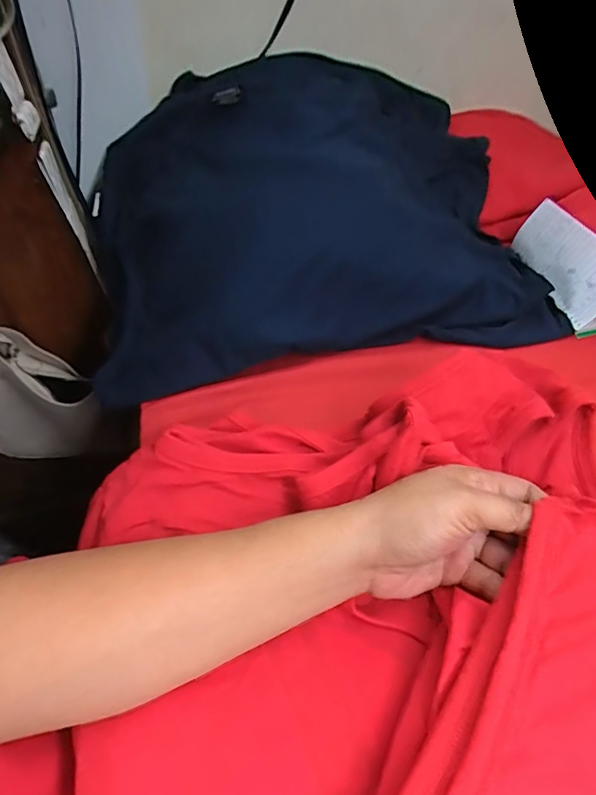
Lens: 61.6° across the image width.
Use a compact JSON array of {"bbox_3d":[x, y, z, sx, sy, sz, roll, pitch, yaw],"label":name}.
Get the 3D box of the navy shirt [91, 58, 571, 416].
[{"bbox_3d":[0.008,-0.219,0.549,0.471,0.127,0.407,-10,53,-12],"label":"navy shirt"}]

